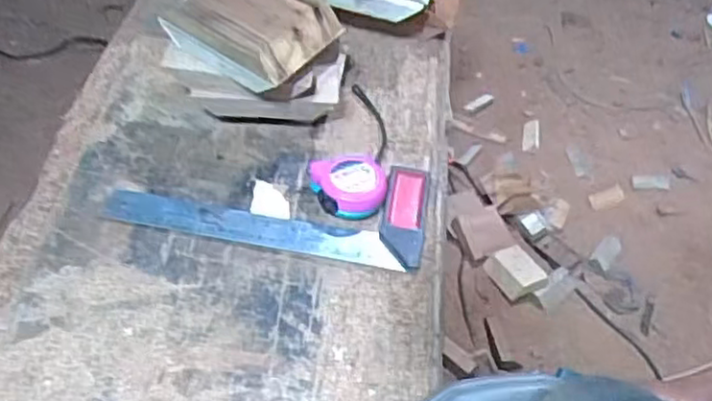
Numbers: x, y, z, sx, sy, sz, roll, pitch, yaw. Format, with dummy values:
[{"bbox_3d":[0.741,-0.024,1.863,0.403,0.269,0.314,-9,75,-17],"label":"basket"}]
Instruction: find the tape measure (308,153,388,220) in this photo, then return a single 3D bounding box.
[{"bbox_3d":[-0.008,-0.015,0.683,0.076,0.036,0.063,1,48,-7],"label":"tape measure"}]

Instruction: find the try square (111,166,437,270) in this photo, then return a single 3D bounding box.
[{"bbox_3d":[-0.081,-0.007,0.693,0.297,0.010,0.125,10,51,3],"label":"try square"}]

